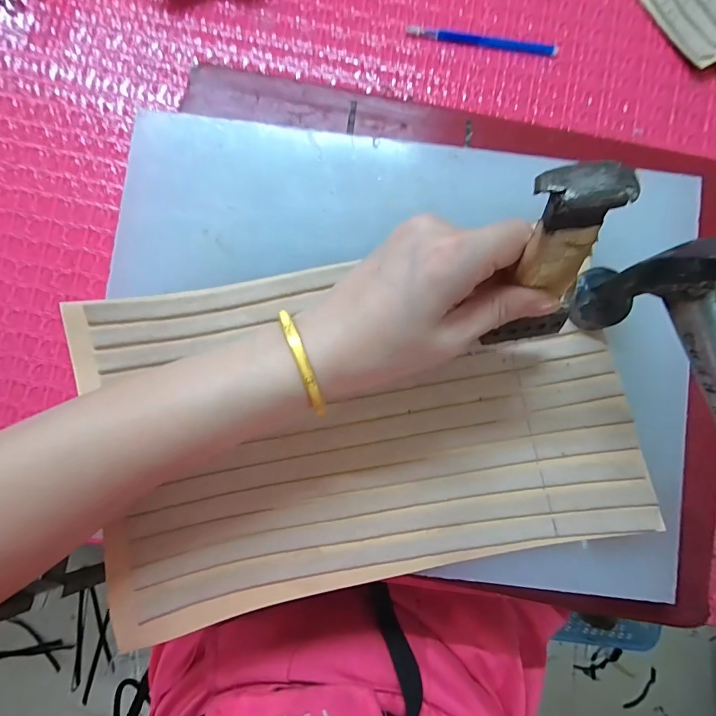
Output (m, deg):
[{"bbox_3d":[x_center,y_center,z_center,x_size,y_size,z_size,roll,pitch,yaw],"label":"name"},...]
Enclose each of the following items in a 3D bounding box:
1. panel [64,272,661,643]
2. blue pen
[{"bbox_3d":[0.006,0.036,0.225,0.292,0.025,0.186,-11,87,-1],"label":"panel"},{"bbox_3d":[0.093,-0.236,0.292,0.111,0.005,0.008,9,87,0],"label":"blue pen"}]

